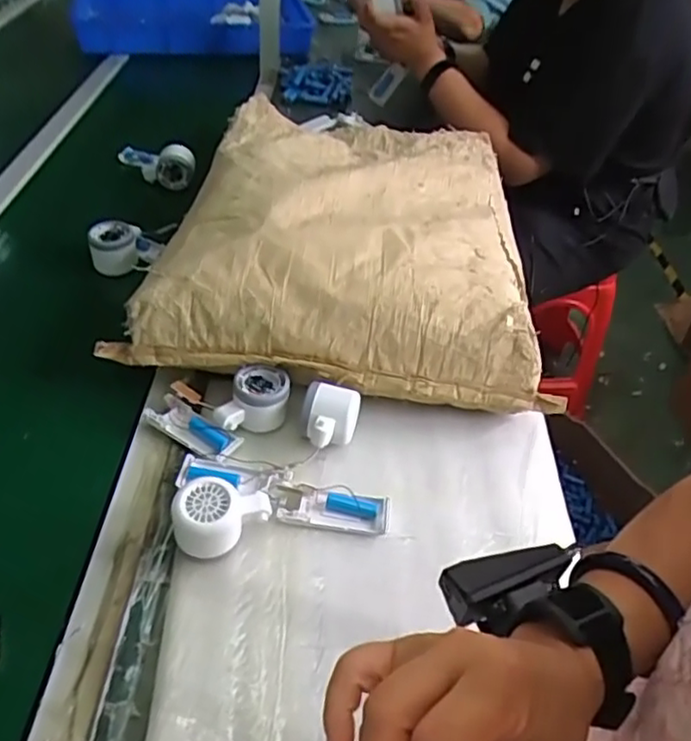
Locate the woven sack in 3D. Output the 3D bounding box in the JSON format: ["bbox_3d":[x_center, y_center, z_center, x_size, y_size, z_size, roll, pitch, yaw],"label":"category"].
[{"bbox_3d":[0.017,-0.234,0.908,0.462,0.111,0.648,7,42,0],"label":"woven sack"}]

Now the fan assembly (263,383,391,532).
[{"bbox_3d":[-0.013,0.081,0.650,0.111,0.055,0.145,5,43,-1],"label":"fan assembly"}]

